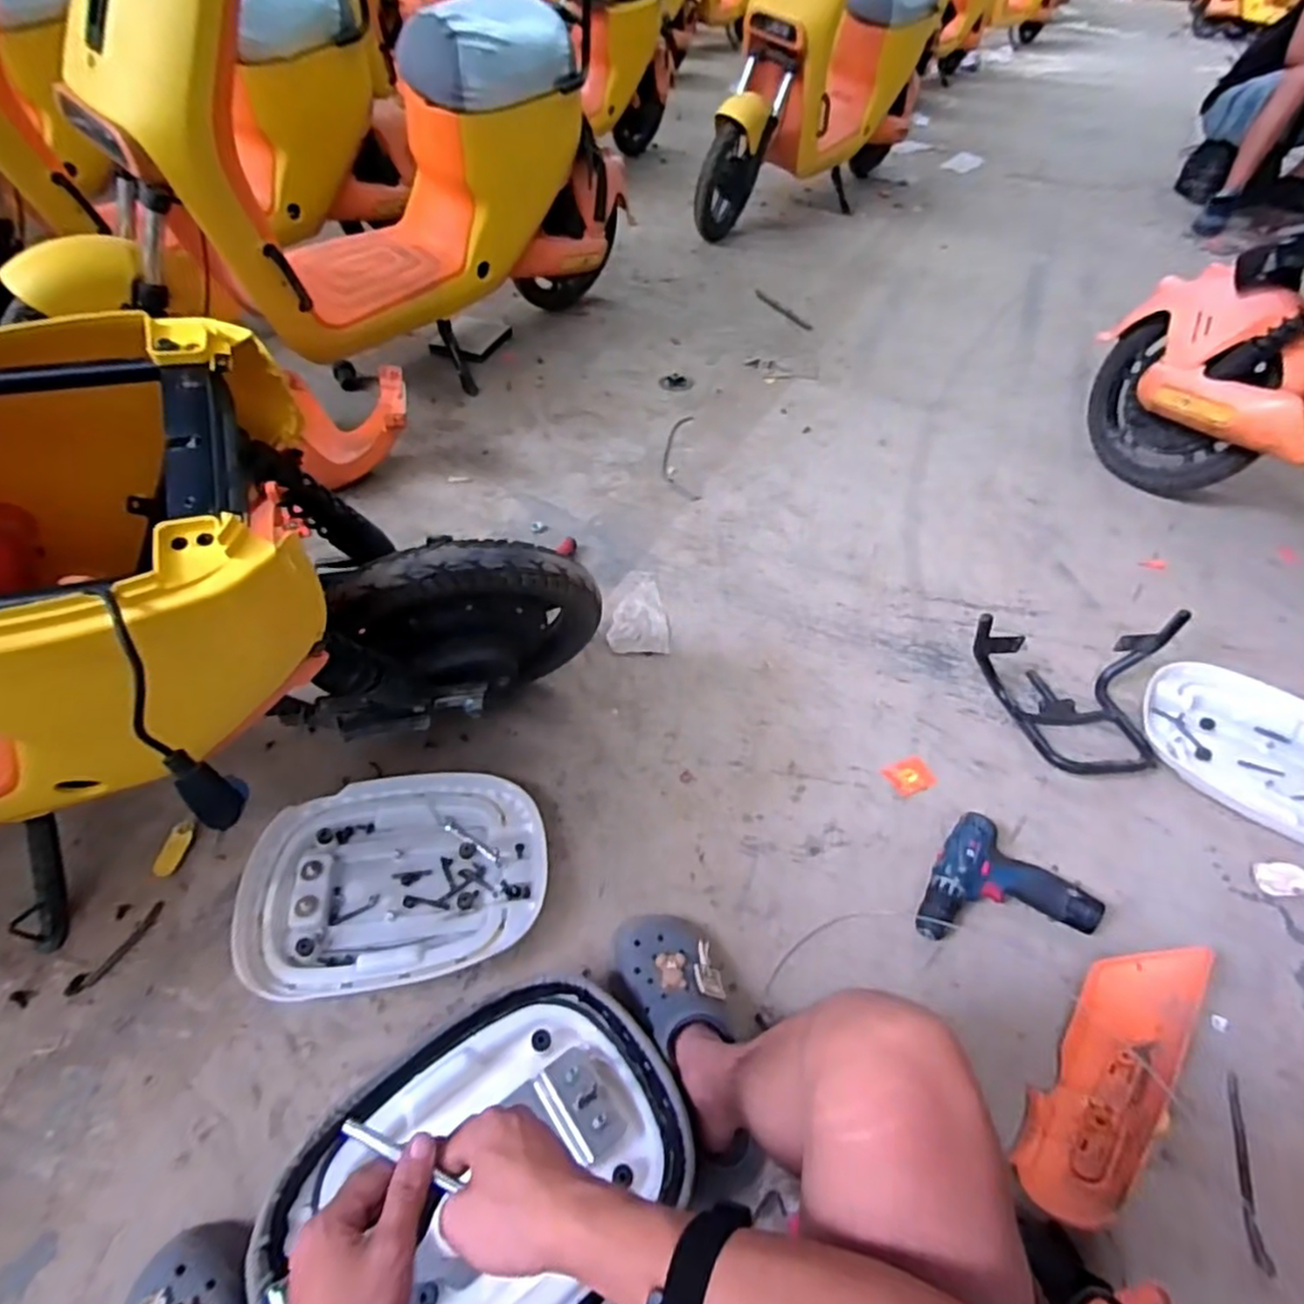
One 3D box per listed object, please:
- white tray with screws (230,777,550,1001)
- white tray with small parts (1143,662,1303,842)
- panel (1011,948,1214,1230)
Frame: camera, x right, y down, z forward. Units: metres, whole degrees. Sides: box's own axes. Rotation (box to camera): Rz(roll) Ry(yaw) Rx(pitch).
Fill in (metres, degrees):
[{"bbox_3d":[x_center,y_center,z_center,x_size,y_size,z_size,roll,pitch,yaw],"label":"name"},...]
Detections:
[{"bbox_3d":[-0.313,0.282,0.868,0.345,0.053,0.263,-2,49,-4],"label":"white tray with screws"},{"bbox_3d":[0.938,0.160,1.042,0.368,0.044,0.261,28,54,20],"label":"white tray with small parts"},{"bbox_3d":[0.499,0.451,0.743,0.107,0.083,0.321,36,57,26],"label":"panel"}]

